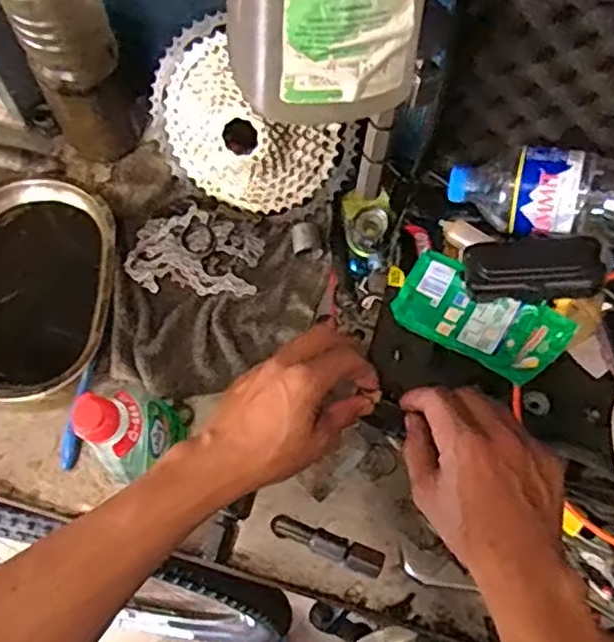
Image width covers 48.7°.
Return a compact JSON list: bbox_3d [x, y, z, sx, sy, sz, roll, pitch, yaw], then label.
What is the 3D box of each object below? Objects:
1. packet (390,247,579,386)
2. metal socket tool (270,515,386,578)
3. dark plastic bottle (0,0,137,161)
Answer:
[{"bbox_3d":[0.143,-0.003,0.571,0.139,0.011,0.075,29,71,23],"label":"packet"},{"bbox_3d":[0.017,0.185,0.562,0.095,0.020,0.020,20,70,6],"label":"metal socket tool"},{"bbox_3d":[-0.205,-0.231,0.586,0.077,0.261,0.059,-23,71,-10],"label":"dark plastic bottle"}]

